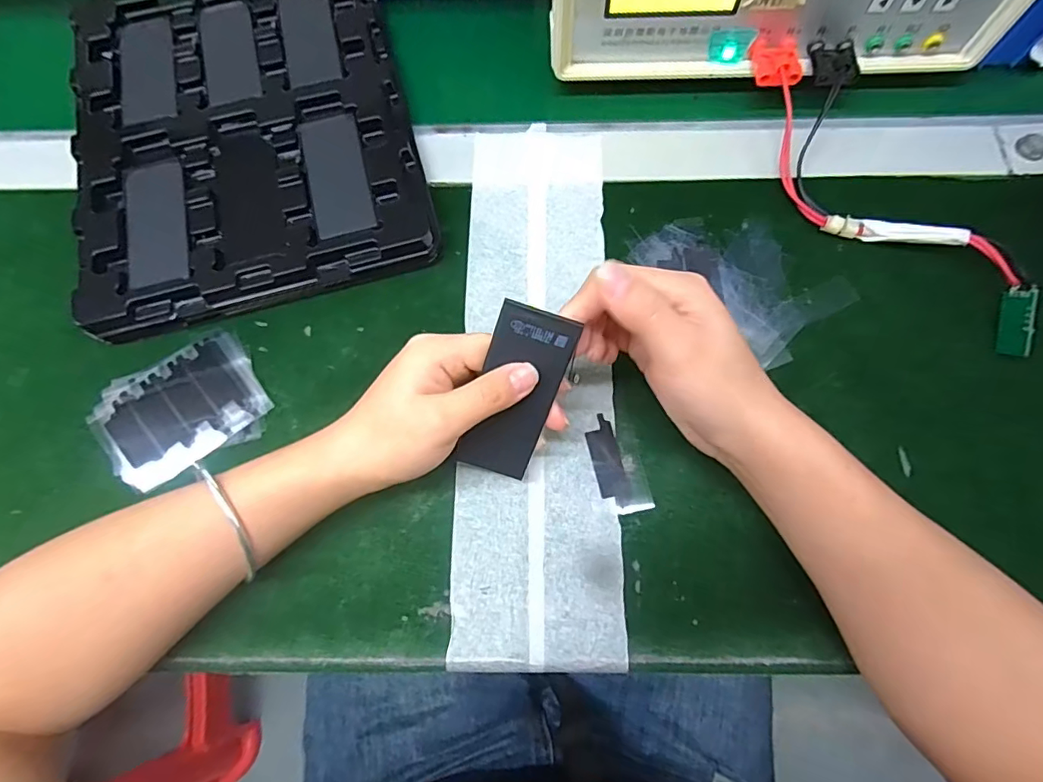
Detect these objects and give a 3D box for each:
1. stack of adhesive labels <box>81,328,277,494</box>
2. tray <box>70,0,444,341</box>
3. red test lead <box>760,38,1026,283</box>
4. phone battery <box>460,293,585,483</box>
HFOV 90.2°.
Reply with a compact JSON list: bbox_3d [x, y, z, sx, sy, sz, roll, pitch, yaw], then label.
[{"bbox_3d":[-0.205,0.012,0.314,0.095,0.008,0.071,-29,75,-7],"label":"stack of adhesive labels"},{"bbox_3d":[-0.190,-0.182,0.358,0.220,0.025,0.269,-16,74,-3],"label":"tray"},{"bbox_3d":[0.209,-0.136,0.327,0.057,0.034,0.211,-32,76,-8],"label":"red test lead"},{"bbox_3d":[-0.003,0.004,0.262,0.038,0.005,0.094,18,119,-4],"label":"phone battery"}]

